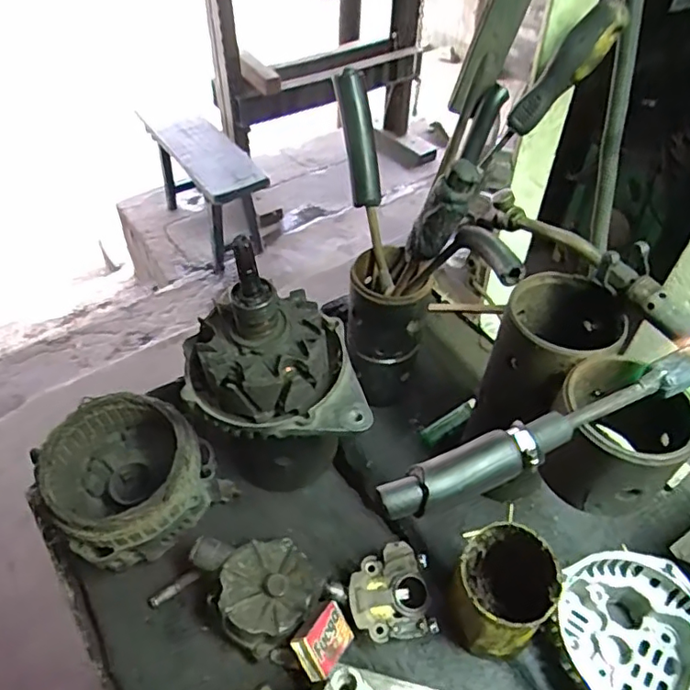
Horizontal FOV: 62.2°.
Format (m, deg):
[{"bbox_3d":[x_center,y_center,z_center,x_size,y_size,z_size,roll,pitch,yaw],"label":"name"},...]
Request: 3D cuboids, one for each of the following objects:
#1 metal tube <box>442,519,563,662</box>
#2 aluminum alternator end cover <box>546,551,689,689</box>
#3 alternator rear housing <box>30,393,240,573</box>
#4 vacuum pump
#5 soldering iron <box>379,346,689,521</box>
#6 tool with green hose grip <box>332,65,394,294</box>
[{"bbox_3d":[0.123,0.194,0.456,0.069,0.103,0.081,15,49,12],"label":"metal tube"},{"bbox_3d":[0.226,0.238,0.449,0.127,0.071,0.132,33,55,25],"label":"aluminum alternator end cover"},{"bbox_3d":[-0.192,0.122,0.532,0.138,0.104,0.126,-24,52,-22],"label":"alternator rear housing"},{"bbox_3d":[-0.095,0.206,0.500,0.140,0.057,0.089,16,49,13],"label":"vacuum pump"},{"bbox_3d":[0.146,0.047,0.360,0.266,0.030,0.027,-18,50,-17],"label":"soldering iron"},{"bbox_3d":[0.022,-0.146,0.543,0.027,0.206,0.020,-22,27,-20],"label":"tool with green hose grip"}]

